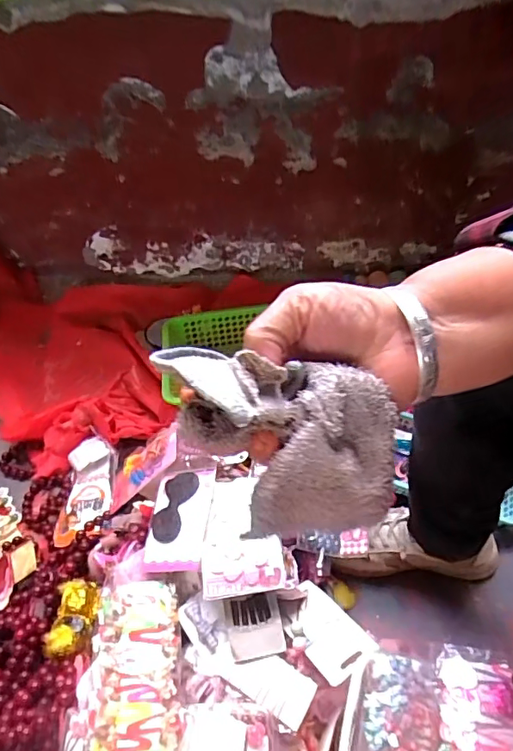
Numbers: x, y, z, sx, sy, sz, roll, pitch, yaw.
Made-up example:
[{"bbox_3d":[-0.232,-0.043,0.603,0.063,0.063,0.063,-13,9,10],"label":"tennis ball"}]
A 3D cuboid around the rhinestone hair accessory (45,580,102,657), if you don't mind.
[{"bbox_3d":[-0.220,0.292,0.609,0.053,0.027,0.082,2,49,6],"label":"rhinestone hair accessory"}]

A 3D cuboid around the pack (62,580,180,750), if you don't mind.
[{"bbox_3d":[-0.146,0.344,0.546,0.124,0.046,0.214,-6,48,-1],"label":"pack"}]

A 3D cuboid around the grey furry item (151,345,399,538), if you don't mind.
[{"bbox_3d":[0.021,0.029,0.234,0.123,0.085,0.047,0,2,-21],"label":"grey furry item"}]

